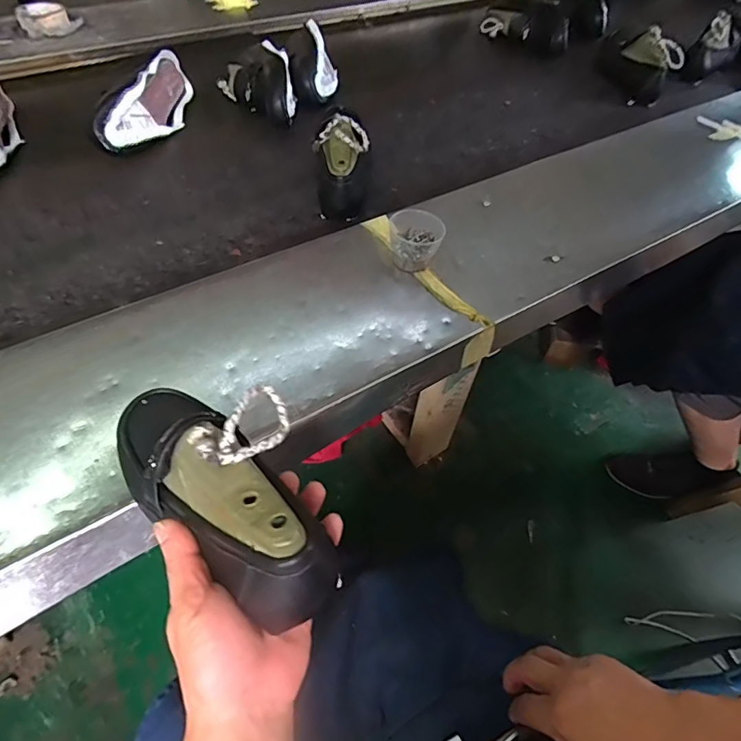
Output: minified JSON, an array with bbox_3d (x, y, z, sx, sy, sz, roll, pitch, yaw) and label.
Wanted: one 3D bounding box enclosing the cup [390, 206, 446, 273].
[{"bbox_3d":[0.051,-0.149,0.563,0.060,0.052,0.055,2,54,-3],"label":"cup"}]

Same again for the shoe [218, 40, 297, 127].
[{"bbox_3d":[-0.196,-0.496,0.832,0.115,0.069,0.226,-8,55,-11],"label":"shoe"}]

